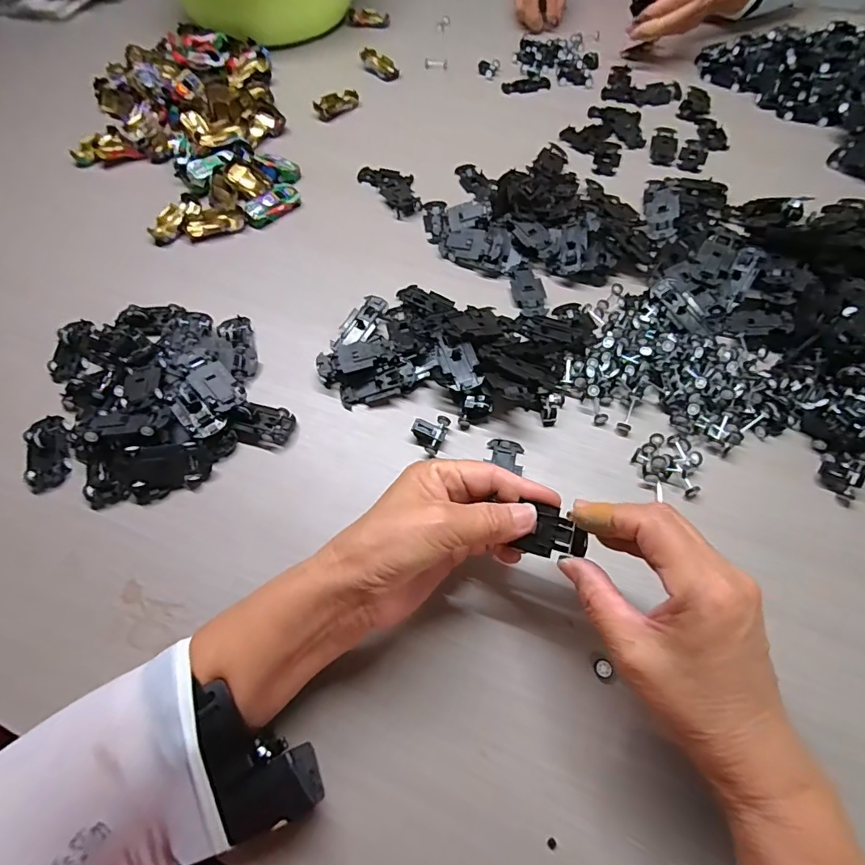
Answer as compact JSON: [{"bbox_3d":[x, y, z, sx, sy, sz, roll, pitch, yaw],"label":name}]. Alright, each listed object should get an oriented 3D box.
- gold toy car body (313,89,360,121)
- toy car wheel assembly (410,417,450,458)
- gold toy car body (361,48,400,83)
[{"bbox_3d":[-0.127,-0.435,0.650,0.064,0.014,0.037,-35,66,-17],"label":"gold toy car body"},{"bbox_3d":[-0.002,-0.001,0.386,0.025,0.014,0.034,25,64,15],"label":"toy car wheel assembly"},{"bbox_3d":[-0.078,-0.524,0.696,0.027,0.017,0.070,-40,67,-18],"label":"gold toy car body"}]

